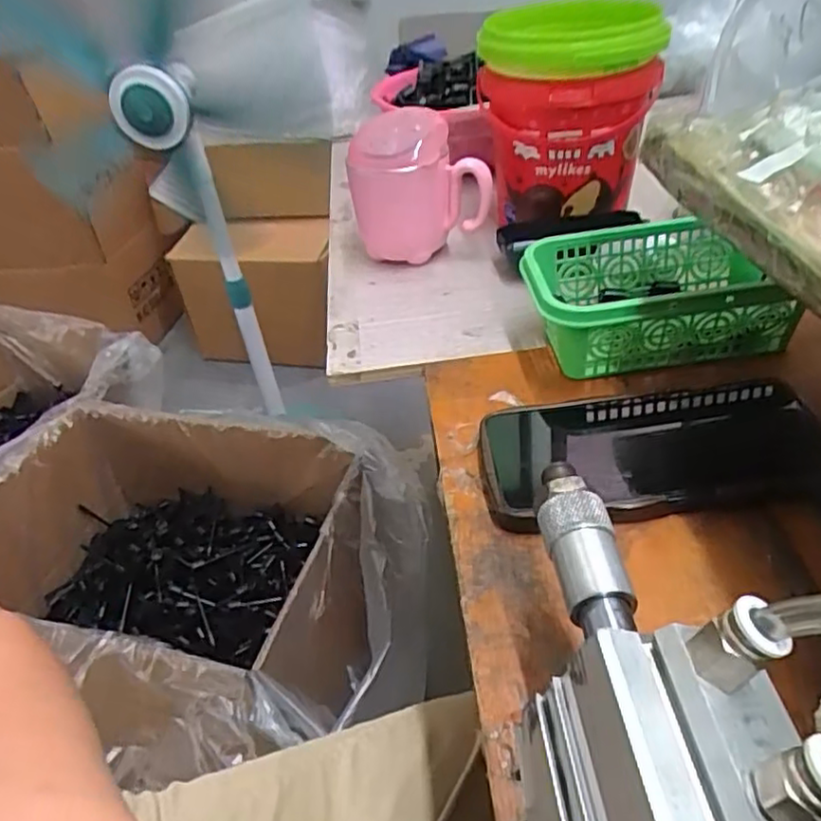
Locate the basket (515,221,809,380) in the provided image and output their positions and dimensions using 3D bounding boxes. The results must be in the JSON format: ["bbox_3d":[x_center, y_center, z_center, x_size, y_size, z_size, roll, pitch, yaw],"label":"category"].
[{"bbox_3d":[0.142,-0.067,0.402,0.139,0.055,0.099,-4,39,4],"label":"basket"}]

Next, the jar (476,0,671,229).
[{"bbox_3d":[0.117,-0.226,0.510,0.117,0.148,0.112,-13,39,-7],"label":"jar"}]

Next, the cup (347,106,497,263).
[{"bbox_3d":[0.007,-0.177,0.524,0.103,0.108,0.069,-7,39,0],"label":"cup"}]

